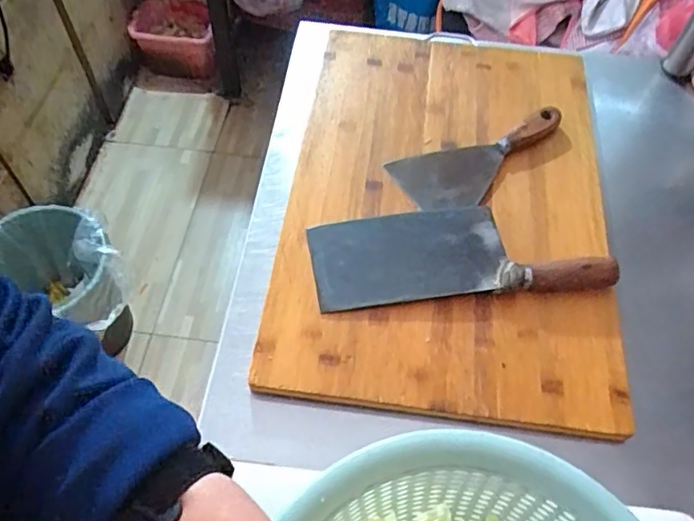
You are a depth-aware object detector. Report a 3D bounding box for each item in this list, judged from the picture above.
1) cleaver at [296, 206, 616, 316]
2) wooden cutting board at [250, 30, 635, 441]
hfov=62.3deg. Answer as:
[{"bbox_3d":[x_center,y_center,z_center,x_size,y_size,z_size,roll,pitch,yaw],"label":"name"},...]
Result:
[{"bbox_3d":[0.106,-0.011,0.565,0.277,0.026,0.104,-3,58,-4],"label":"cleaver"},{"bbox_3d":[0.109,-0.074,0.620,0.323,0.022,0.486,7,58,2],"label":"wooden cutting board"}]

